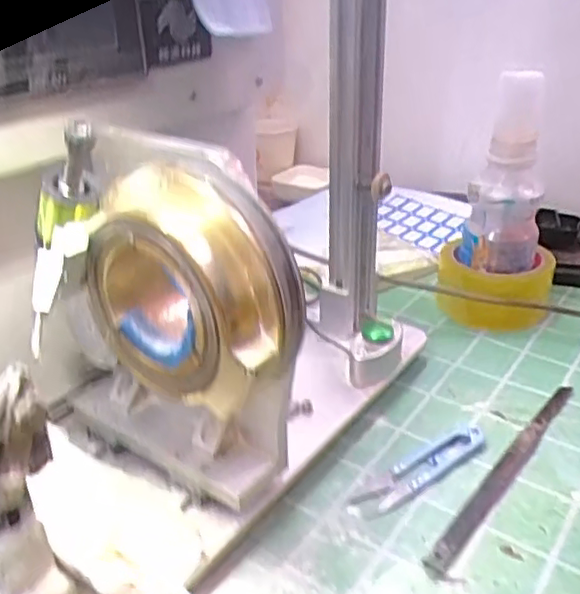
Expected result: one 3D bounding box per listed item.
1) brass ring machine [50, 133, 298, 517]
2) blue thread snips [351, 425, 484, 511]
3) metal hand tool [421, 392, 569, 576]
[{"bbox_3d":[-0.064,0.017,0.323,0.142,0.172,0.074,21,35,36],"label":"brass ring machine"},{"bbox_3d":[0.083,0.106,0.398,0.100,0.009,0.024,-19,33,-29],"label":"blue thread snips"},{"bbox_3d":[0.137,0.105,0.398,0.014,0.008,0.197,21,36,35],"label":"metal hand tool"}]

